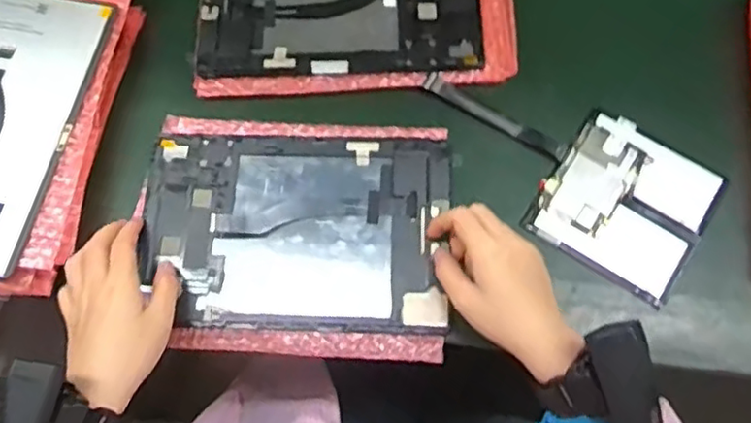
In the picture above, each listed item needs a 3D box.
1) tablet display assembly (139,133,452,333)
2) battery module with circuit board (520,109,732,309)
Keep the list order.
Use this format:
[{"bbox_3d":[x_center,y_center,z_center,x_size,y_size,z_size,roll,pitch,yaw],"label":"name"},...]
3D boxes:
[{"bbox_3d":[-0.064,0.017,0.518,0.240,0.013,0.158,0,72,2],"label":"tablet display assembly"},{"bbox_3d":[0.209,-0.007,0.532,0.126,0.011,0.131,33,74,13],"label":"battery module with circuit board"}]

